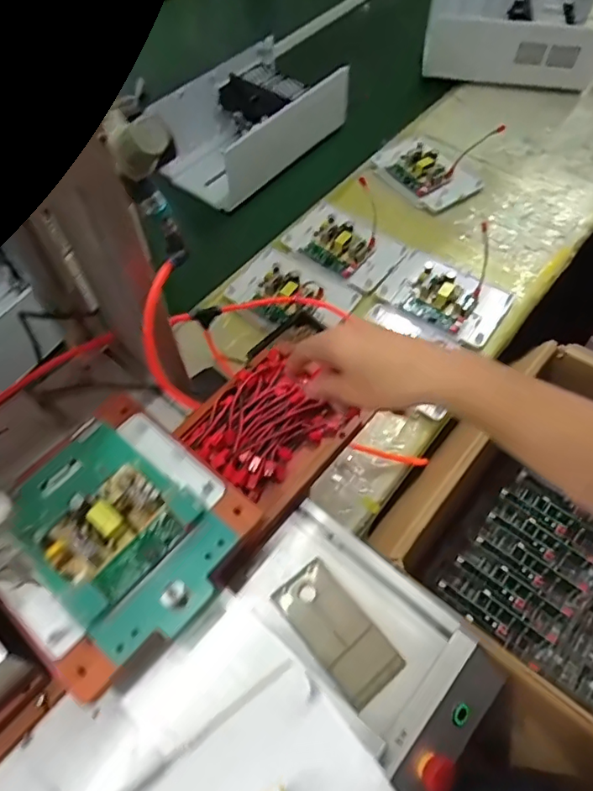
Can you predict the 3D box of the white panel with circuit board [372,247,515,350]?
[{"bbox_3d":[0.240,-0.163,0.859,0.187,0.034,0.143,30,63,17],"label":"white panel with circuit board"}]

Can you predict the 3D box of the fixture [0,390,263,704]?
[{"bbox_3d":[-0.163,0.111,0.469,0.205,0.035,0.195,36,65,20],"label":"fixture"}]

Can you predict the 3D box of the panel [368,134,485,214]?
[{"bbox_3d":[0.254,-0.430,1.024,0.160,0.035,0.188,-33,64,-19],"label":"panel"}]

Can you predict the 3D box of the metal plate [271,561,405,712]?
[{"bbox_3d":[0.036,0.209,0.485,0.057,0.008,0.119,-35,65,-21],"label":"metal plate"}]

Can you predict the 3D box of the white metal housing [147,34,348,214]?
[{"bbox_3d":[-0.084,-0.543,1.052,0.218,0.104,0.360,35,65,20],"label":"white metal housing"}]

